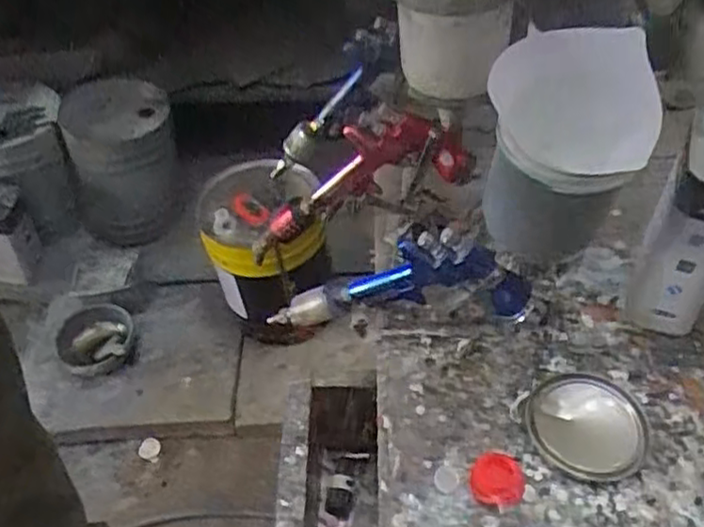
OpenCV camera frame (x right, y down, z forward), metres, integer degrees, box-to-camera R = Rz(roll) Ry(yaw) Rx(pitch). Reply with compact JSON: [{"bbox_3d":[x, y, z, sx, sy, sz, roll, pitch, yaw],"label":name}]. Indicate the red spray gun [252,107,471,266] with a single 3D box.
[{"bbox_3d":[-0.010,-0.071,0.748,0.300,0.106,0.045,-28,35,38],"label":"red spray gun"}]

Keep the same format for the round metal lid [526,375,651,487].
[{"bbox_3d":[0.198,0.135,0.586,0.096,0.012,0.091,-2,49,2],"label":"round metal lid"}]

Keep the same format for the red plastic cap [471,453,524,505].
[{"bbox_3d":[0.117,0.172,0.558,0.041,0.010,0.043,-2,49,2],"label":"red plastic cap"}]

